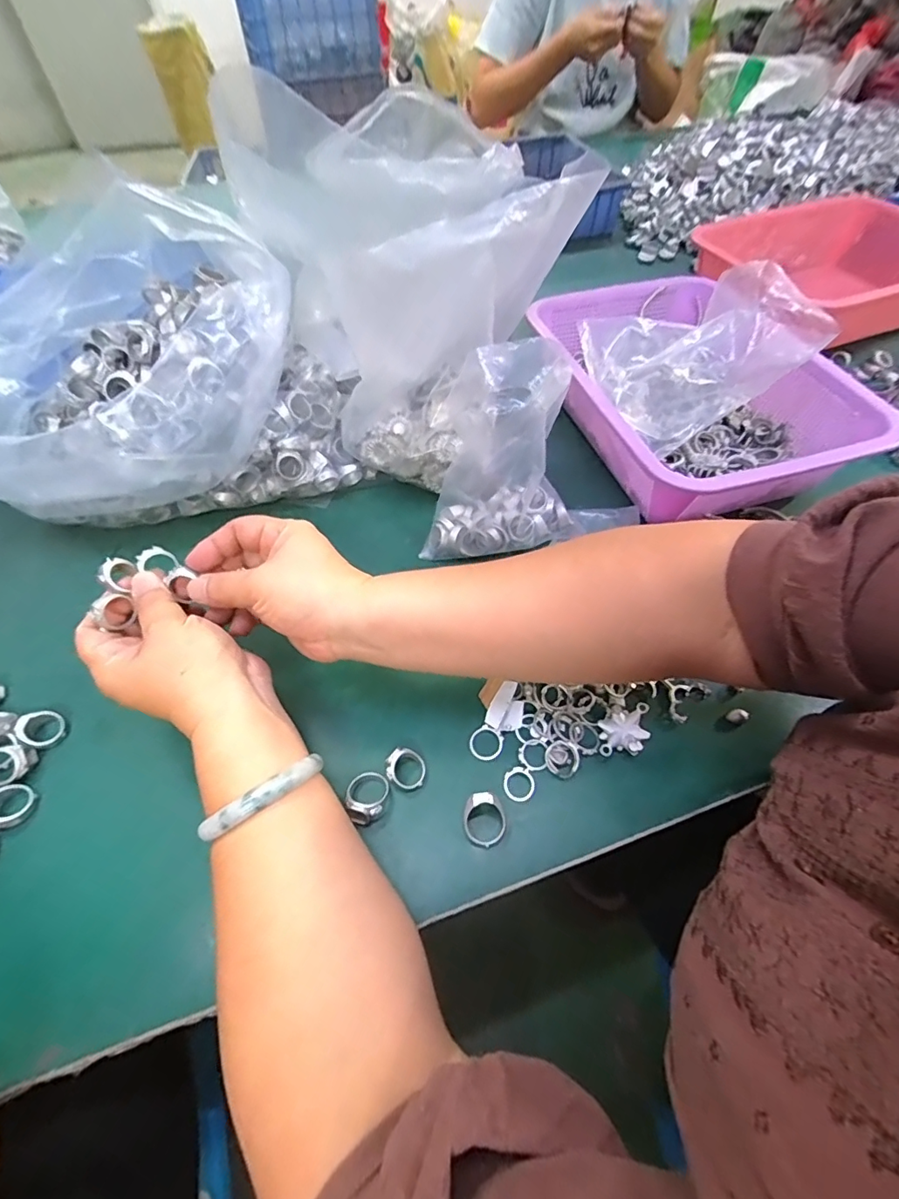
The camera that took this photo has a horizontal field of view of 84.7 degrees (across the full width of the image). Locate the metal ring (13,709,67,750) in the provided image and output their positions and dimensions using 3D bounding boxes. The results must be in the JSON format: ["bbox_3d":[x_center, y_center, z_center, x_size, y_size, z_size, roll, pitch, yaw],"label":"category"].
[{"bbox_3d":[-0.272,0.086,0.329,0.027,0.006,0.027,18,51,-24],"label":"metal ring"}]

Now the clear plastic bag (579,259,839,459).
[{"bbox_3d":[0.211,-0.221,0.432,0.169,0.097,0.107,-17,57,-11],"label":"clear plastic bag"}]

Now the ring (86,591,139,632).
[{"bbox_3d":[-0.197,0.007,0.290,0.012,0.022,0.022,34,64,22],"label":"ring"}]

